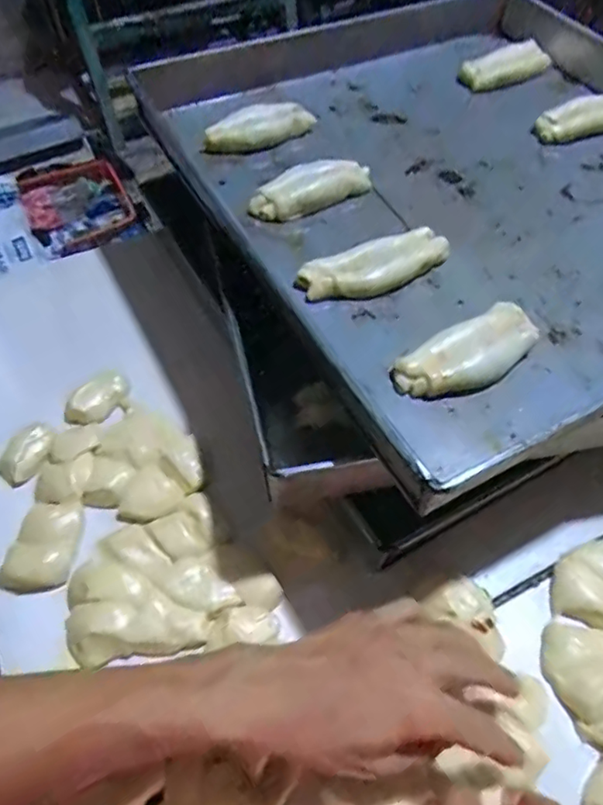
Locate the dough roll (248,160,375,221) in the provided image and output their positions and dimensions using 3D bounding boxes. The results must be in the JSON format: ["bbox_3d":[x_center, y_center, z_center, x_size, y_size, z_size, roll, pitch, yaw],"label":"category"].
[{"bbox_3d":[0.008,-0.176,0.479,0.109,0.031,0.033,-25,60,-15],"label":"dough roll"}]

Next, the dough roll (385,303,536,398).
[{"bbox_3d":[0.115,-0.032,0.389,0.112,0.023,0.045,-30,61,-17],"label":"dough roll"}]

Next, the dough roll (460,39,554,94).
[{"bbox_3d":[0.218,-0.358,0.607,0.101,0.018,0.044,-21,59,-12],"label":"dough roll"}]

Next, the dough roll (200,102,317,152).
[{"bbox_3d":[-0.040,-0.253,0.528,0.105,0.023,0.037,-25,60,-15],"label":"dough roll"}]

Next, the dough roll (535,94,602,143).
[{"bbox_3d":[0.274,-0.272,0.552,0.101,0.023,0.037,-18,58,-11],"label":"dough roll"}]

